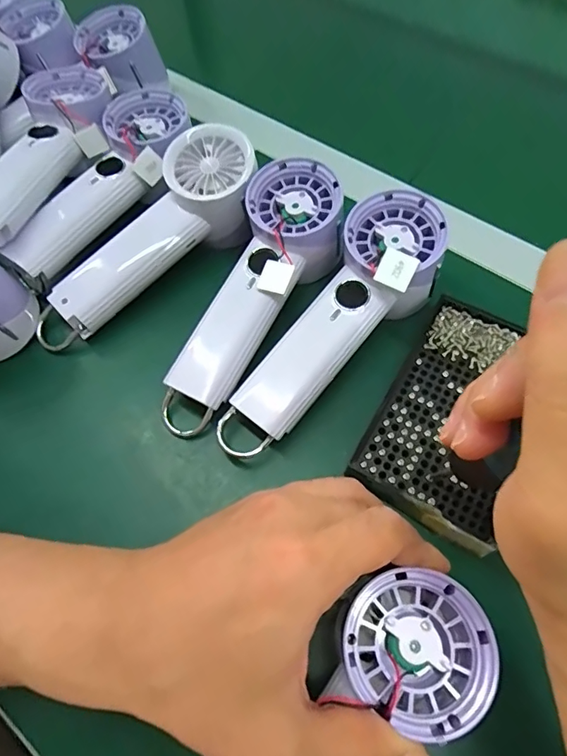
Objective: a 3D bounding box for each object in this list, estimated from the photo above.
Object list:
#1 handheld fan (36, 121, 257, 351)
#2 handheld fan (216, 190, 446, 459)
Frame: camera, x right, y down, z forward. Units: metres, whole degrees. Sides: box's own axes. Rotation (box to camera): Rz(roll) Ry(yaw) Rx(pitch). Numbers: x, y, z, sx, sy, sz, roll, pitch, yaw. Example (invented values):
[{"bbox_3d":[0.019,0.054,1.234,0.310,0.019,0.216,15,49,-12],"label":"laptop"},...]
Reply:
[{"bbox_3d":[-0.094,-0.092,0.344,0.188,0.050,0.061,-43,69,0],"label":"handheld fan"},{"bbox_3d":[0.031,-0.032,0.300,0.062,0.055,0.197,38,85,19],"label":"handheld fan"}]

